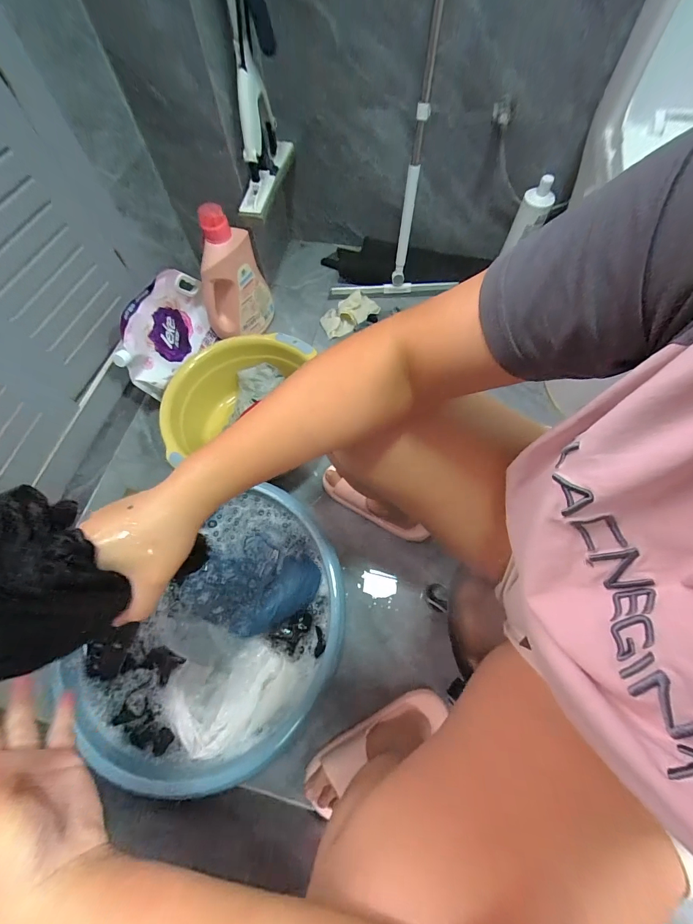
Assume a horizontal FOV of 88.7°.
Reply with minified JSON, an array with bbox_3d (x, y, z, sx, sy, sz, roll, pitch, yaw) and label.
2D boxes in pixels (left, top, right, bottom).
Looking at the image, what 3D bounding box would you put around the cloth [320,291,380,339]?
[{"bbox_3d":[0.002,-0.427,1.010,0.165,0.031,0.106,-31,68,-12],"label":"cloth"}]

